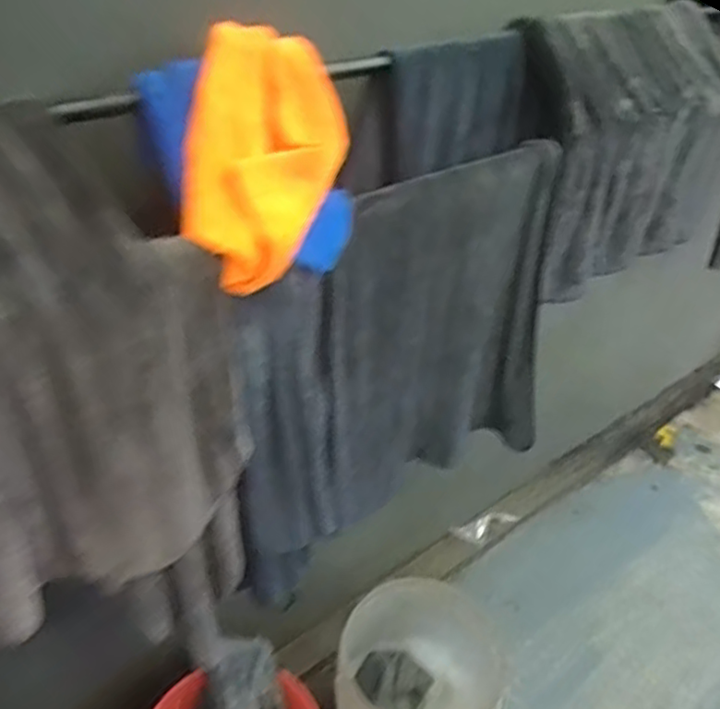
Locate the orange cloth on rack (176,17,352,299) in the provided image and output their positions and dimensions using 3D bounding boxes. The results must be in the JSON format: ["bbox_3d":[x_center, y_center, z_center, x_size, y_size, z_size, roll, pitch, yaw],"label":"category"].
[{"bbox_3d":[-0.089,-0.189,0.634,0.136,0.176,0.188,1,35,-1],"label":"orange cloth on rack"}]

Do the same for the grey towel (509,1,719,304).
[{"bbox_3d":[0.426,-0.334,1.090,0.490,0.375,0.118,-24,42,-33],"label":"grey towel"}]

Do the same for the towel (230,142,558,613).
[{"bbox_3d":[0.069,0.021,0.906,0.531,0.514,0.056,-27,44,-35],"label":"towel"}]

